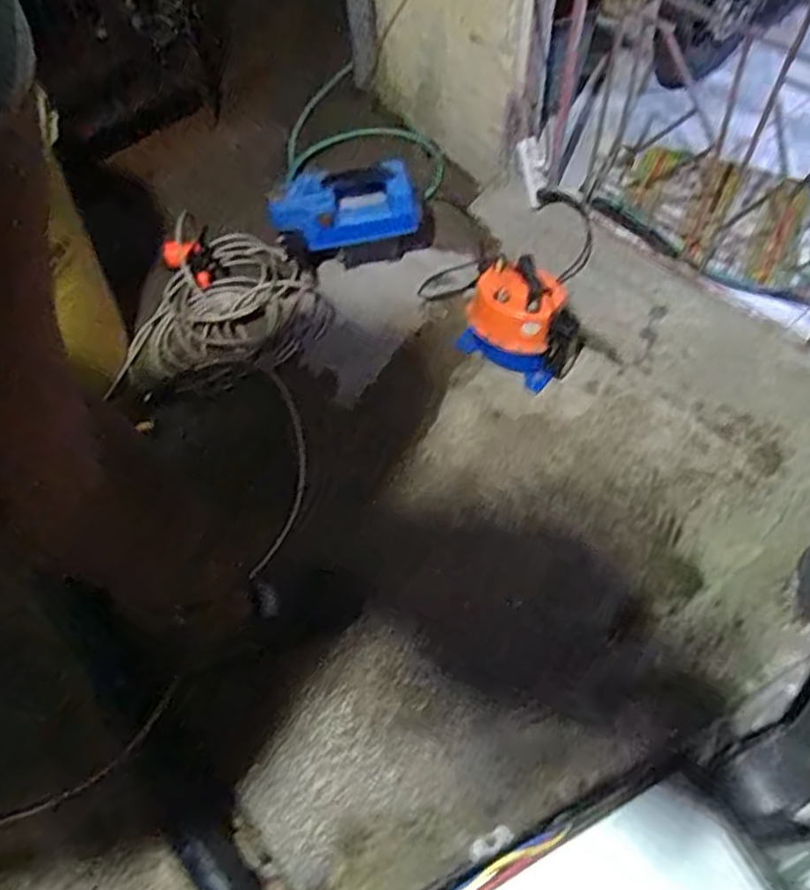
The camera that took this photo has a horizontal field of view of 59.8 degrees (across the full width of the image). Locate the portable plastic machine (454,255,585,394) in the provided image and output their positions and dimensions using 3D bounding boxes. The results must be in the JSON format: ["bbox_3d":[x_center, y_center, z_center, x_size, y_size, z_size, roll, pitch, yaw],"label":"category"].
[{"bbox_3d":[0.231,-0.245,1.368,0.212,0.194,0.151,29,66,18],"label":"portable plastic machine"}]

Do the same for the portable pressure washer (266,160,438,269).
[{"bbox_3d":[-0.118,-0.493,1.540,0.347,0.173,0.150,-2,60,2],"label":"portable pressure washer"}]

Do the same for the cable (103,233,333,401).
[{"bbox_3d":[-0.396,-0.252,1.501,0.381,0.073,0.489,27,65,17],"label":"cable"}]

